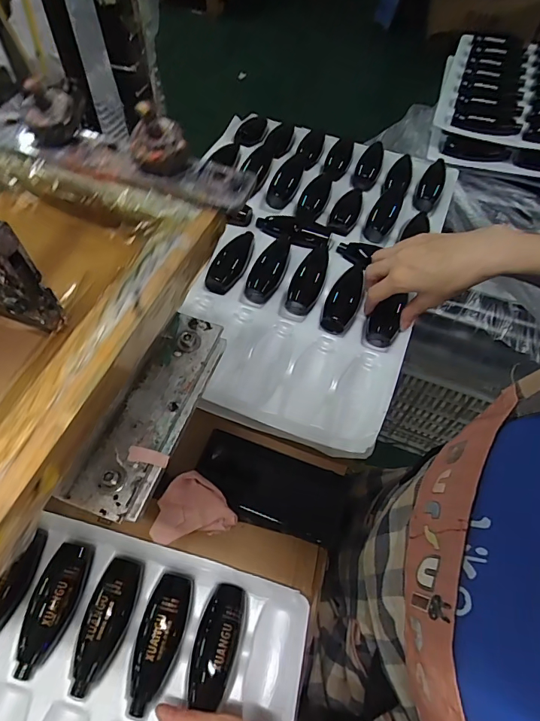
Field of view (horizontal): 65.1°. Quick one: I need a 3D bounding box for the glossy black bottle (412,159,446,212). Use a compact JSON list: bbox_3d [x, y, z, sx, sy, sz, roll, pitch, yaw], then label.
[{"bbox_3d":[0.250,-0.271,0.658,0.034,0.023,0.106,25,61,12],"label":"glossy black bottle"}]

